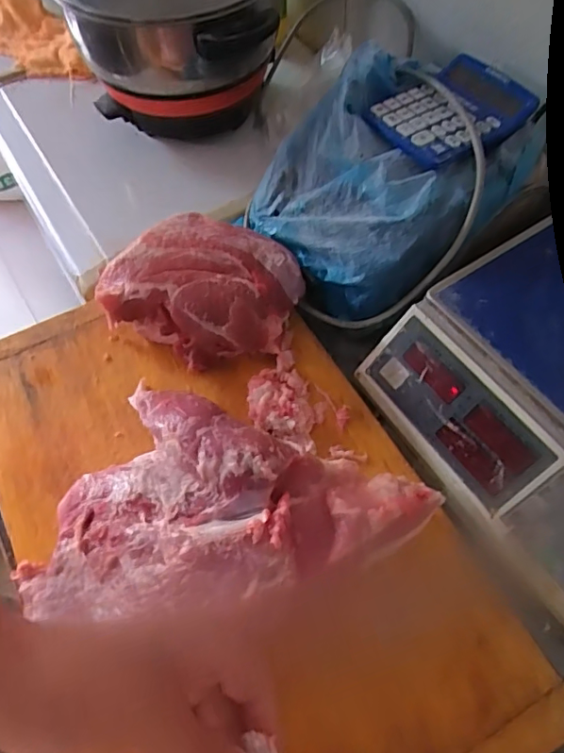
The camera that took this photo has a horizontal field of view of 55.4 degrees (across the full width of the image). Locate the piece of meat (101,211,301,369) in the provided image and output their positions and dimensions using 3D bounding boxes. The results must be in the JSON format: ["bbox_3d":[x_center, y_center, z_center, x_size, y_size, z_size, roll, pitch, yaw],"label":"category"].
[{"bbox_3d":[-0.079,-0.096,0.576,0.184,0.072,0.158,23,63,16],"label":"piece of meat"}]

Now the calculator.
[{"bbox_3d":[0.174,-0.277,0.560,0.145,0.023,0.110,-28,61,-13],"label":"calculator"}]

